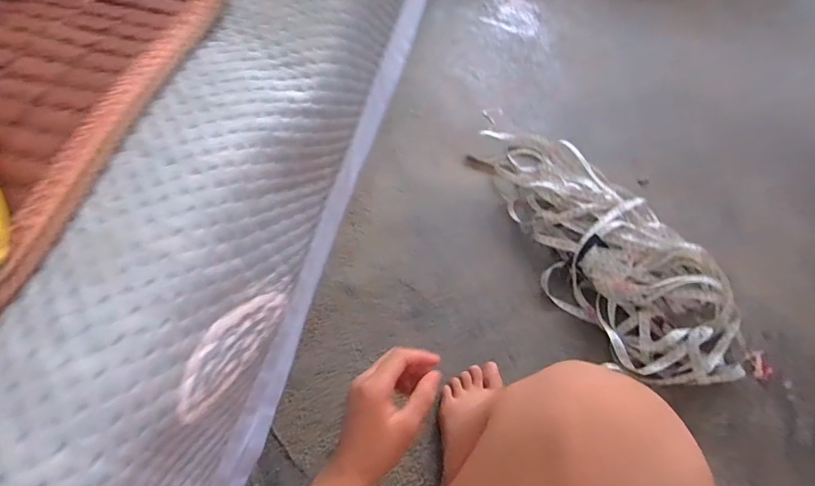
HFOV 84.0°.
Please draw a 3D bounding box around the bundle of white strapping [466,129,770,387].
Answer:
[{"bbox_3d":[0.286,-0.016,0.688,0.198,0.084,0.517,-20,62,-16],"label":"bundle of white strapping"}]

